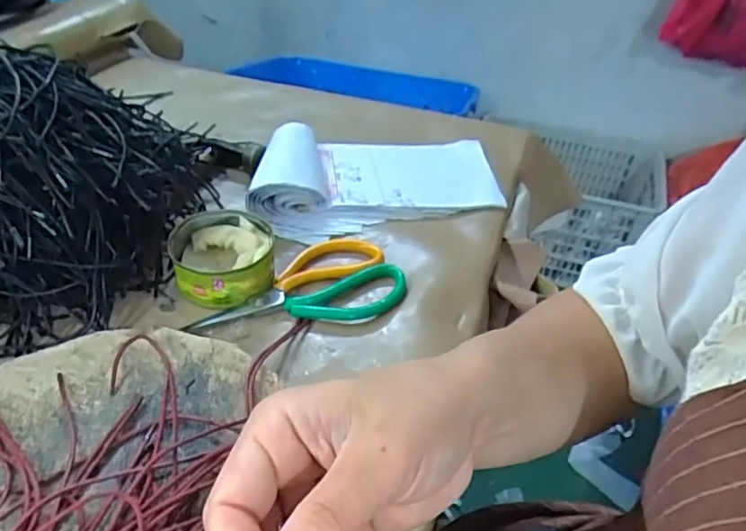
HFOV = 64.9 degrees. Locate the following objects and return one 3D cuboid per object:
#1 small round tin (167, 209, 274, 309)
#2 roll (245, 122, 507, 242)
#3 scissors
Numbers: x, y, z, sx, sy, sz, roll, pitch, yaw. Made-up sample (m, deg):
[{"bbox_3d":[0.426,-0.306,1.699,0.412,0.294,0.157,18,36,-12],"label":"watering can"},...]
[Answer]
[{"bbox_3d":[-0.123,-0.007,0.482,0.078,0.037,0.077,4,40,-4],"label":"small round tin"},{"bbox_3d":[0.005,-0.089,0.591,0.252,0.042,0.135,-3,41,-12],"label":"roll"},{"bbox_3d":[-0.060,0.008,0.486,0.163,0.017,0.101,-4,41,-13],"label":"scissors"}]

